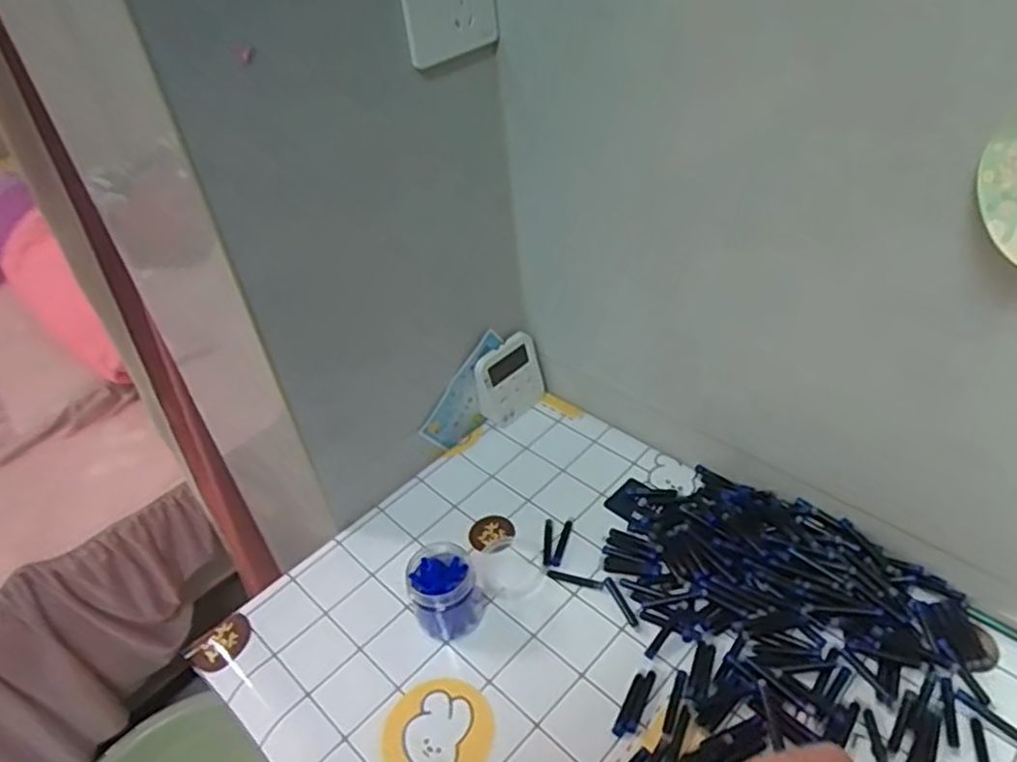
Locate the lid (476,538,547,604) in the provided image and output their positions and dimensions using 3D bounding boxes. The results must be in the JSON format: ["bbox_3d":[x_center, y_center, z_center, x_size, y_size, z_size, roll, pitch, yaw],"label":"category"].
[{"bbox_3d":[0.002,0.157,0.595,0.055,0.007,0.060,-4,41,4],"label":"lid"}]

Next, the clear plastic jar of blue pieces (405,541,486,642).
[{"bbox_3d":[-0.049,0.162,0.548,0.053,0.056,0.051,-4,41,4],"label":"clear plastic jar of blue pieces"}]

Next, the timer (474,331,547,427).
[{"bbox_3d":[-0.001,-0.002,0.731,0.078,0.080,0.020,-36,31,-27],"label":"timer"}]

